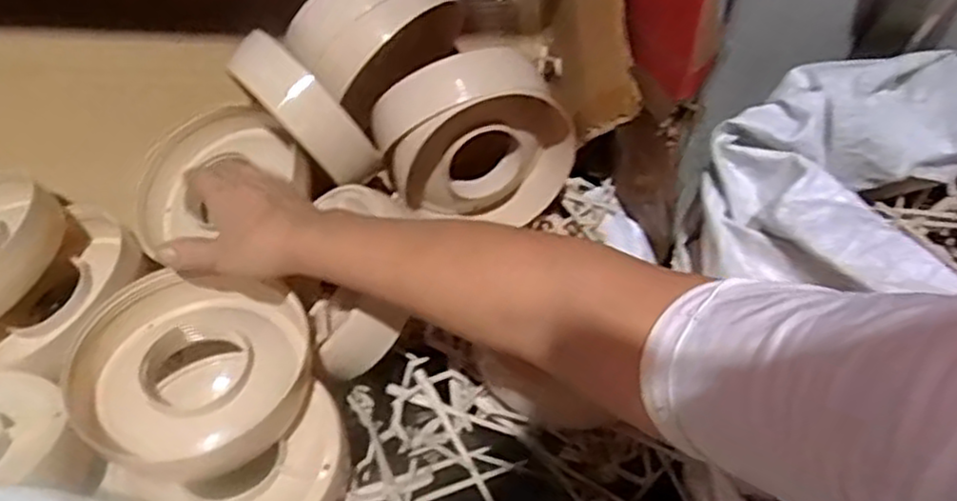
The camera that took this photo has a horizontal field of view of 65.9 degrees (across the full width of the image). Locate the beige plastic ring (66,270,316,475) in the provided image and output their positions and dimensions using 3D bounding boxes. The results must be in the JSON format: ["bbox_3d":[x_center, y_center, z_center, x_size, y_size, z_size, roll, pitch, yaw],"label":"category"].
[{"bbox_3d":[-0.206,0.086,0.530,0.162,0.037,0.147,2,50,-3],"label":"beige plastic ring"}]

